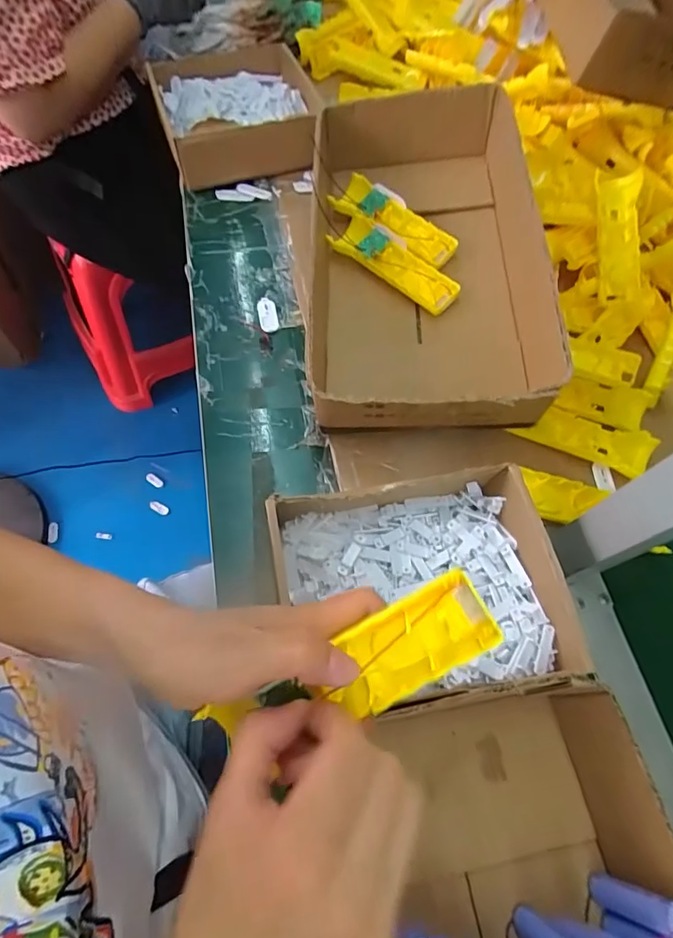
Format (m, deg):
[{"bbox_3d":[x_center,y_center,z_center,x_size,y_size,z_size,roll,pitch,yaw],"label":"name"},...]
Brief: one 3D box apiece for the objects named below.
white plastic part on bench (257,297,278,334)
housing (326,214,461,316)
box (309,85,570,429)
[{"bbox_3d":[-0.080,-0.180,0.551,0.022,0.005,0.051,-8,63,-10],"label":"white plastic part on bench"},{"bbox_3d":[0.066,-0.239,0.543,0.165,0.019,0.052,42,91,14],"label":"housing"},{"bbox_3d":[0.086,-0.230,0.520,0.212,0.117,0.430,2,62,-5],"label":"box"}]

